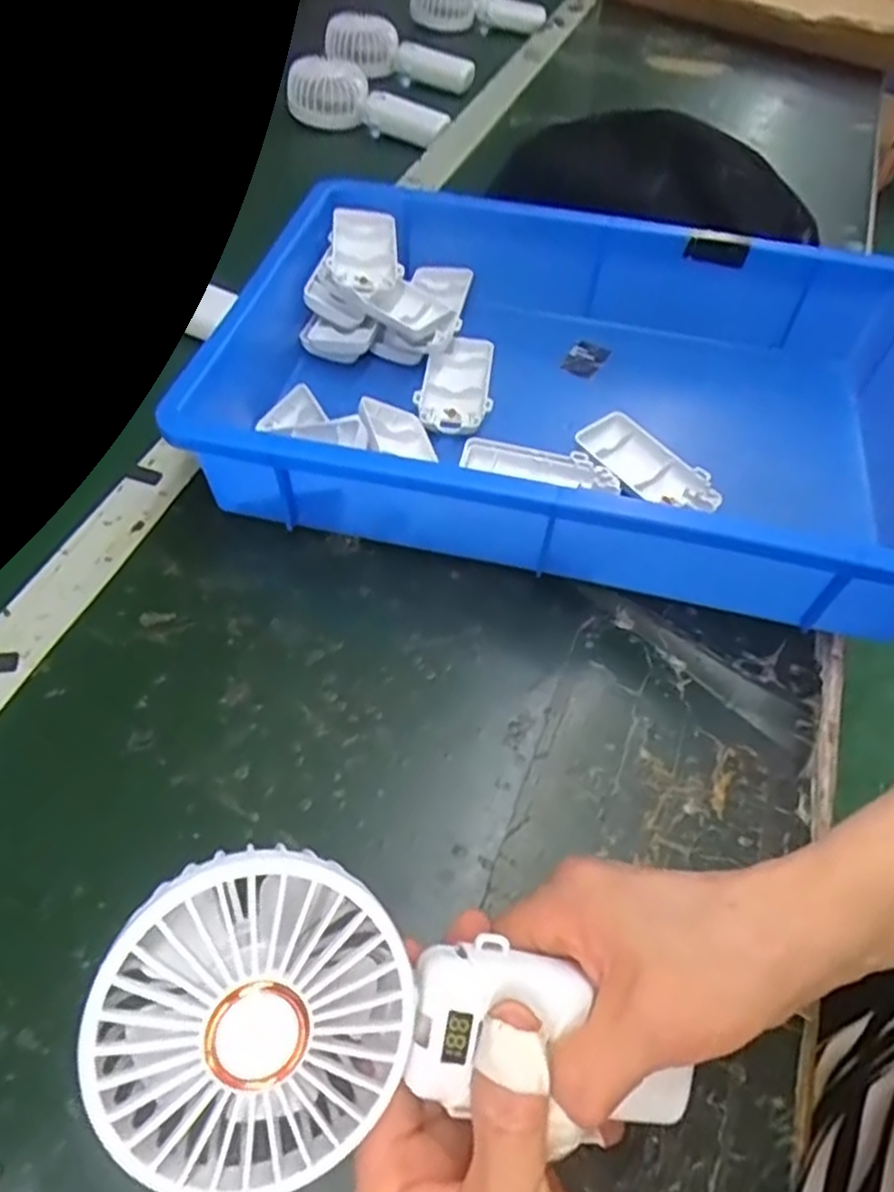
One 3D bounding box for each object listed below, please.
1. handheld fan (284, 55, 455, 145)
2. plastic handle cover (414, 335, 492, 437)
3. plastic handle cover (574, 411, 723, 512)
[{"bbox_3d":[-0.091,-0.551,0.817,0.208,0.071,0.033,30,59,17],"label":"handheld fan"},{"bbox_3d":[0.007,-0.147,0.502,0.047,0.013,0.098,8,55,3],"label":"plastic handle cover"},{"bbox_3d":[0.126,-0.079,0.454,0.092,0.017,0.042,40,62,22],"label":"plastic handle cover"}]

